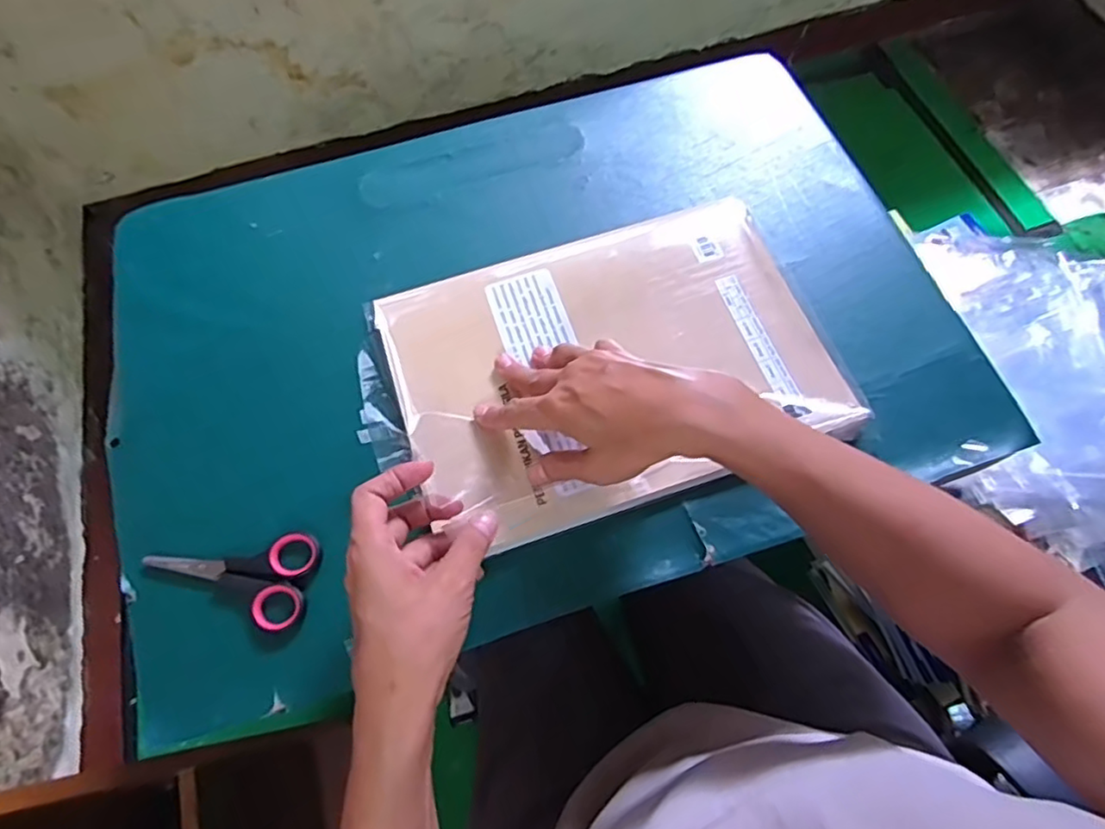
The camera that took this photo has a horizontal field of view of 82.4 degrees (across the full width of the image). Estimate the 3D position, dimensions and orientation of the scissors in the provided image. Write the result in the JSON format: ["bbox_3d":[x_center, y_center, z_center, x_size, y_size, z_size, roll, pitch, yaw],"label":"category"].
[{"bbox_3d":[-0.207,0.099,0.406,0.107,0.009,0.058,11,67,6],"label":"scissors"}]

